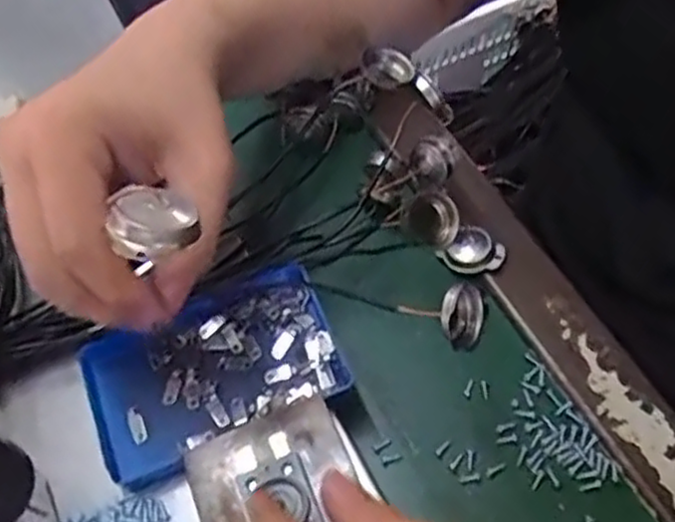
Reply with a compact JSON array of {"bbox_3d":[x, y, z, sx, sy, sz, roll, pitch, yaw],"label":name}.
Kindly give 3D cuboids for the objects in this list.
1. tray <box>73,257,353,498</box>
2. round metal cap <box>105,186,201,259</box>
[{"bbox_3d":[-0.059,0.050,0.349,0.113,0.029,0.072,-25,61,-10],"label":"tray"},{"bbox_3d":[-0.051,-0.011,0.204,0.020,0.007,0.018,-20,59,-16],"label":"round metal cap"}]

